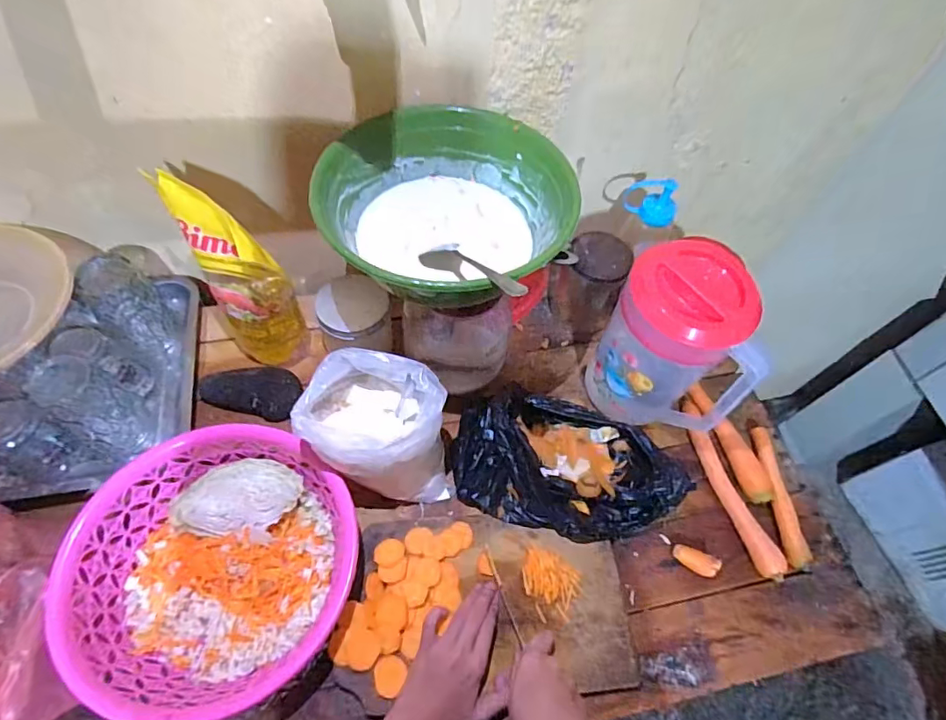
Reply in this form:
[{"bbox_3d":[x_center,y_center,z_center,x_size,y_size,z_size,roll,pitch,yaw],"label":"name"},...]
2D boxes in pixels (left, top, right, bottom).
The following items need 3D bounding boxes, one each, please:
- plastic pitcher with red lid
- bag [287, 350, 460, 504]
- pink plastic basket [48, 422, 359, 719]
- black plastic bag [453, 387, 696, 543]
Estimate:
[{"bbox_3d":[0.224,-0.010,0.586,0.150,0.223,0.107,19,59,7],"label":"plastic pitcher with red lid"},{"bbox_3d":[-0.096,0.071,0.550,0.145,0.145,0.109,4,58,-3],"label":"bag"},{"bbox_3d":[-0.249,0.201,0.516,0.252,0.090,0.241,37,62,17],"label":"pink plastic basket"},{"bbox_3d":[0.107,0.114,0.599,0.252,0.060,0.157,15,58,4],"label":"black plastic bag"}]

